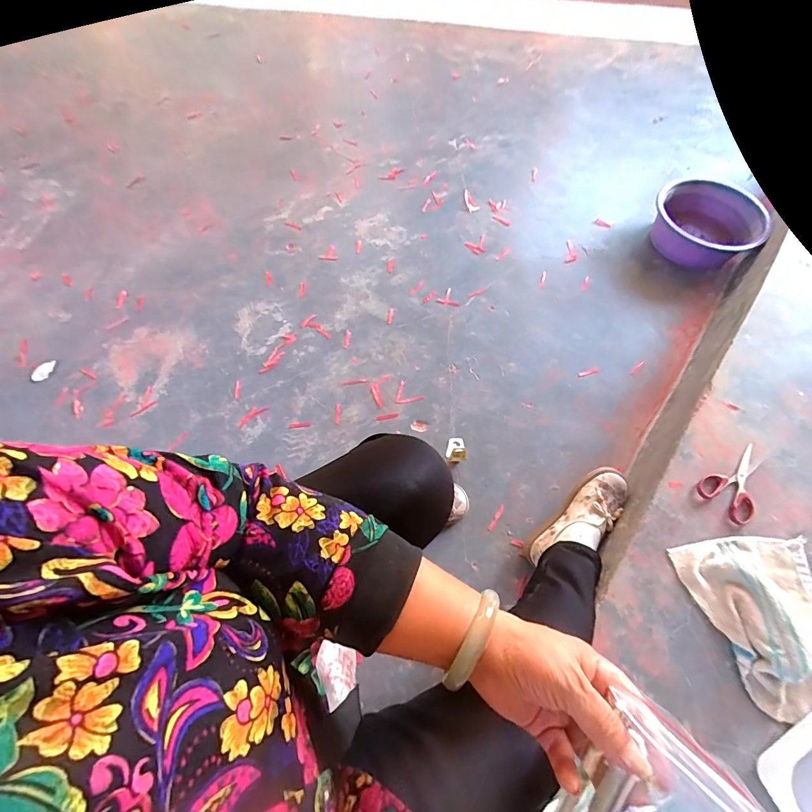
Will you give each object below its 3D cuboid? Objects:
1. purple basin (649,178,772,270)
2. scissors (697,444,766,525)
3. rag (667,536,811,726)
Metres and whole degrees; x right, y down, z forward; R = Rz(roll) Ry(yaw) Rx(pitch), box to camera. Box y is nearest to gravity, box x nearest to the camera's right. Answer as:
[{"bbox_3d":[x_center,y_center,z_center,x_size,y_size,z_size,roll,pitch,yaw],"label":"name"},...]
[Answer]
[{"bbox_3d":[0.852,-0.524,1.129,0.288,0.112,0.237,31,67,13],"label":"purple basin"},{"bbox_3d":[0.565,0.132,0.663,0.151,0.005,0.084,-29,67,-15],"label":"scissors"},{"bbox_3d":[0.538,0.286,0.559,0.202,0.050,0.225,-15,64,-9],"label":"rag"}]

